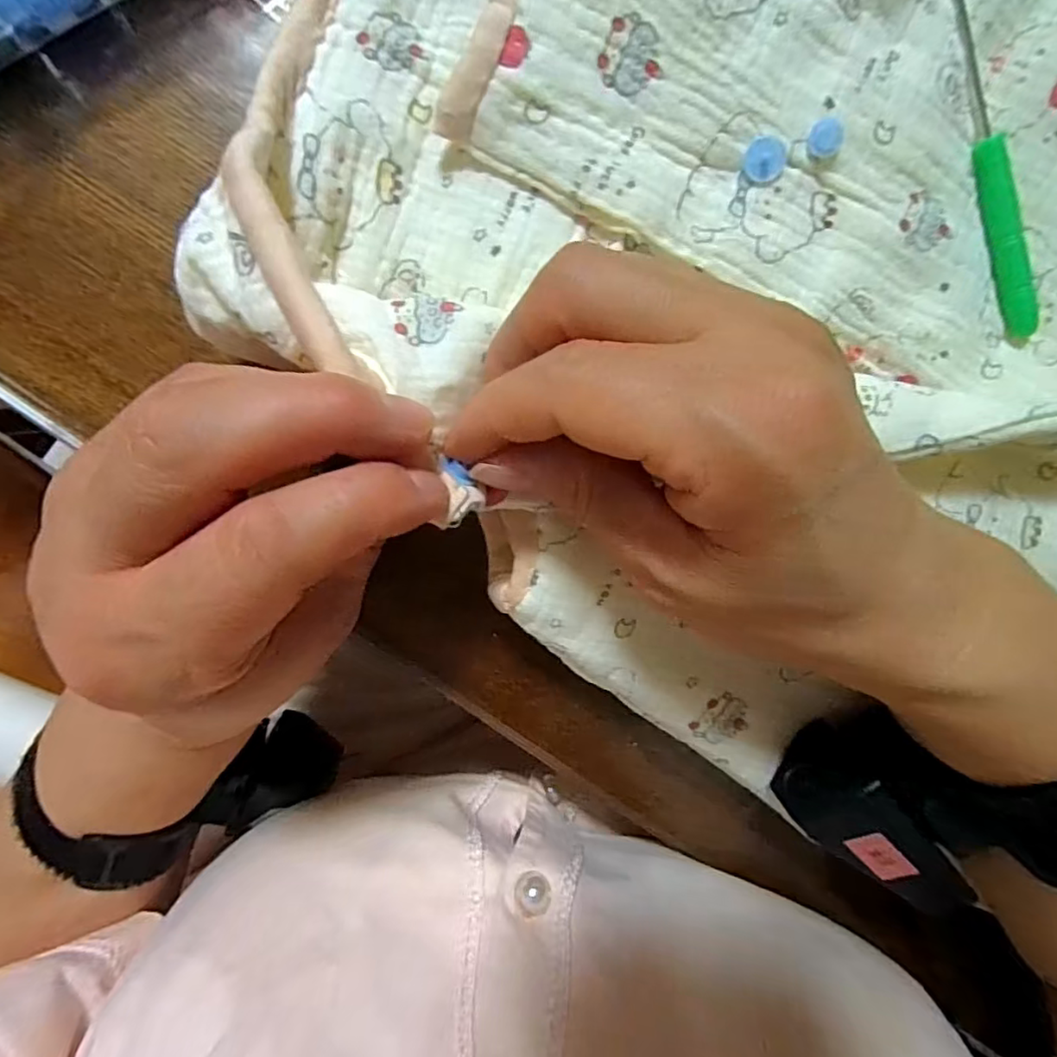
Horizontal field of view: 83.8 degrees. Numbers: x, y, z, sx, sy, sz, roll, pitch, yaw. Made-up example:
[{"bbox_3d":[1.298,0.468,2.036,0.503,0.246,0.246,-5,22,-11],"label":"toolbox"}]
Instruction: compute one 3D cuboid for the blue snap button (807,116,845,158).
[{"bbox_3d":[0.089,-0.116,0.174,0.012,0.004,0.010,-38,101,-3],"label":"blue snap button"}]

